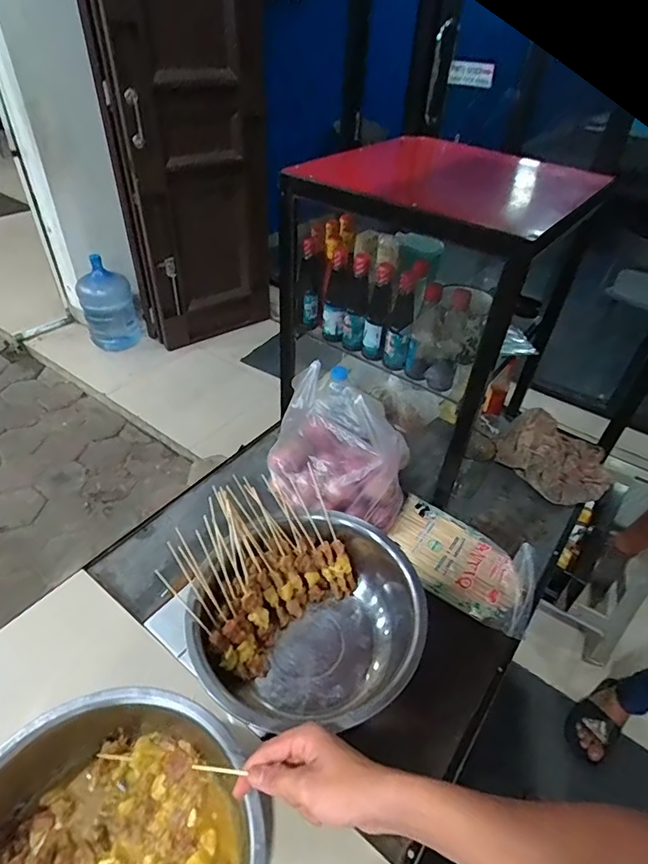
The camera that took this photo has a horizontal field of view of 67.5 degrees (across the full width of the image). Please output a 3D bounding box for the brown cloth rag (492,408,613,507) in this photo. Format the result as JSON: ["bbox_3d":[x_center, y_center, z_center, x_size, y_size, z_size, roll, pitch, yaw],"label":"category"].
[{"bbox_3d":[0.478,0.044,1.008,0.191,0.040,0.223,-23,49,-27],"label":"brown cloth rag"}]

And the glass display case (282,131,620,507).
[{"bbox_3d":[0.192,-0.213,0.909,0.379,0.481,0.398,33,49,28],"label":"glass display case"}]

